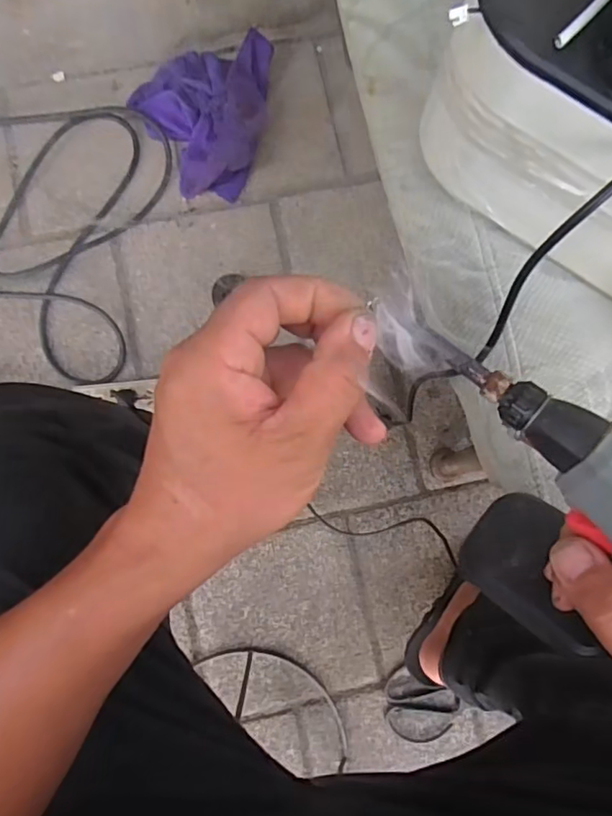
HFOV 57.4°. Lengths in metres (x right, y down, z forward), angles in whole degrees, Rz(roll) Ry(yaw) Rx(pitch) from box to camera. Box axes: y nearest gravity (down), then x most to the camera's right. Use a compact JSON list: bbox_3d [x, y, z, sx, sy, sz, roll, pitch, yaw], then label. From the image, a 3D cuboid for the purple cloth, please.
[{"bbox_3d":[-0.160,-0.444,0.851,0.207,0.058,0.230,1,84,-2],"label":"purple cloth"}]

